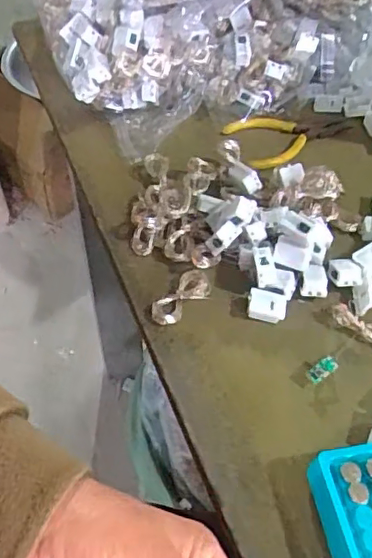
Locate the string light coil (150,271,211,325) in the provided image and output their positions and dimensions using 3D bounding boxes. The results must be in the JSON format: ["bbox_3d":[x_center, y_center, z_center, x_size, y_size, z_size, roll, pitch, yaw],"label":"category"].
[{"bbox_3d":[-0.004,0.014,0.403,0.020,0.013,0.050,38,61,24],"label":"string light coil"}]

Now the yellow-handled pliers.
[{"bbox_3d":[0.098,-0.136,0.521,0.112,0.019,0.061,-18,55,-14],"label":"yellow-handled pliers"}]

